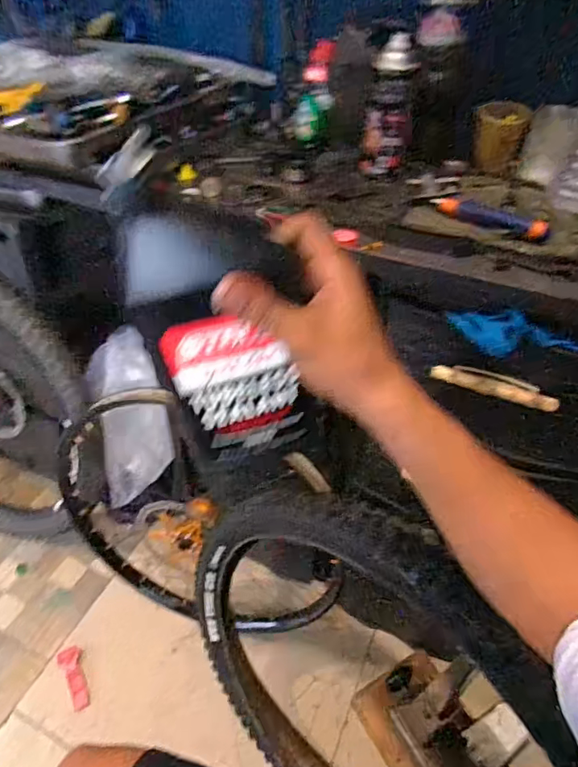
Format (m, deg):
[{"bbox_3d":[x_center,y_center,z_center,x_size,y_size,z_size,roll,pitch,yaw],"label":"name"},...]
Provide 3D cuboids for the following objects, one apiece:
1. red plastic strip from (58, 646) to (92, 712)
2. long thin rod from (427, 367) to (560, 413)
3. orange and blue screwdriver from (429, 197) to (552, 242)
[{"bbox_3d":[-0.440,0.601,1.018,0.045,0.009,0.127,-18,47,-21],"label":"red plastic strip"},{"bbox_3d":[0.242,0.005,0.593,0.143,0.014,0.018,18,45,16],"label":"long thin rod"},{"bbox_3d":[0.255,-0.215,0.642,0.153,0.025,0.028,27,48,24],"label":"orange and blue screwdriver"}]

